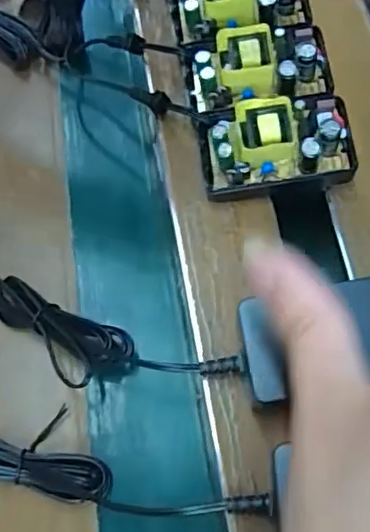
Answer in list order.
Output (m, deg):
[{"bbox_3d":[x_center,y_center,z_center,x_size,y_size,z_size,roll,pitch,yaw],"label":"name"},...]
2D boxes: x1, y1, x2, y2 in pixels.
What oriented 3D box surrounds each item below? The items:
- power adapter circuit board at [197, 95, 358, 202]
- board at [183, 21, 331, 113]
[{"bbox_3d":[0.044,-0.057,0.272,0.069,0.027,0.044,-7,70,-4],"label":"power adapter circuit board"},{"bbox_3d":[0.037,-0.098,0.285,0.067,0.025,0.040,-7,70,-4],"label":"board"}]

